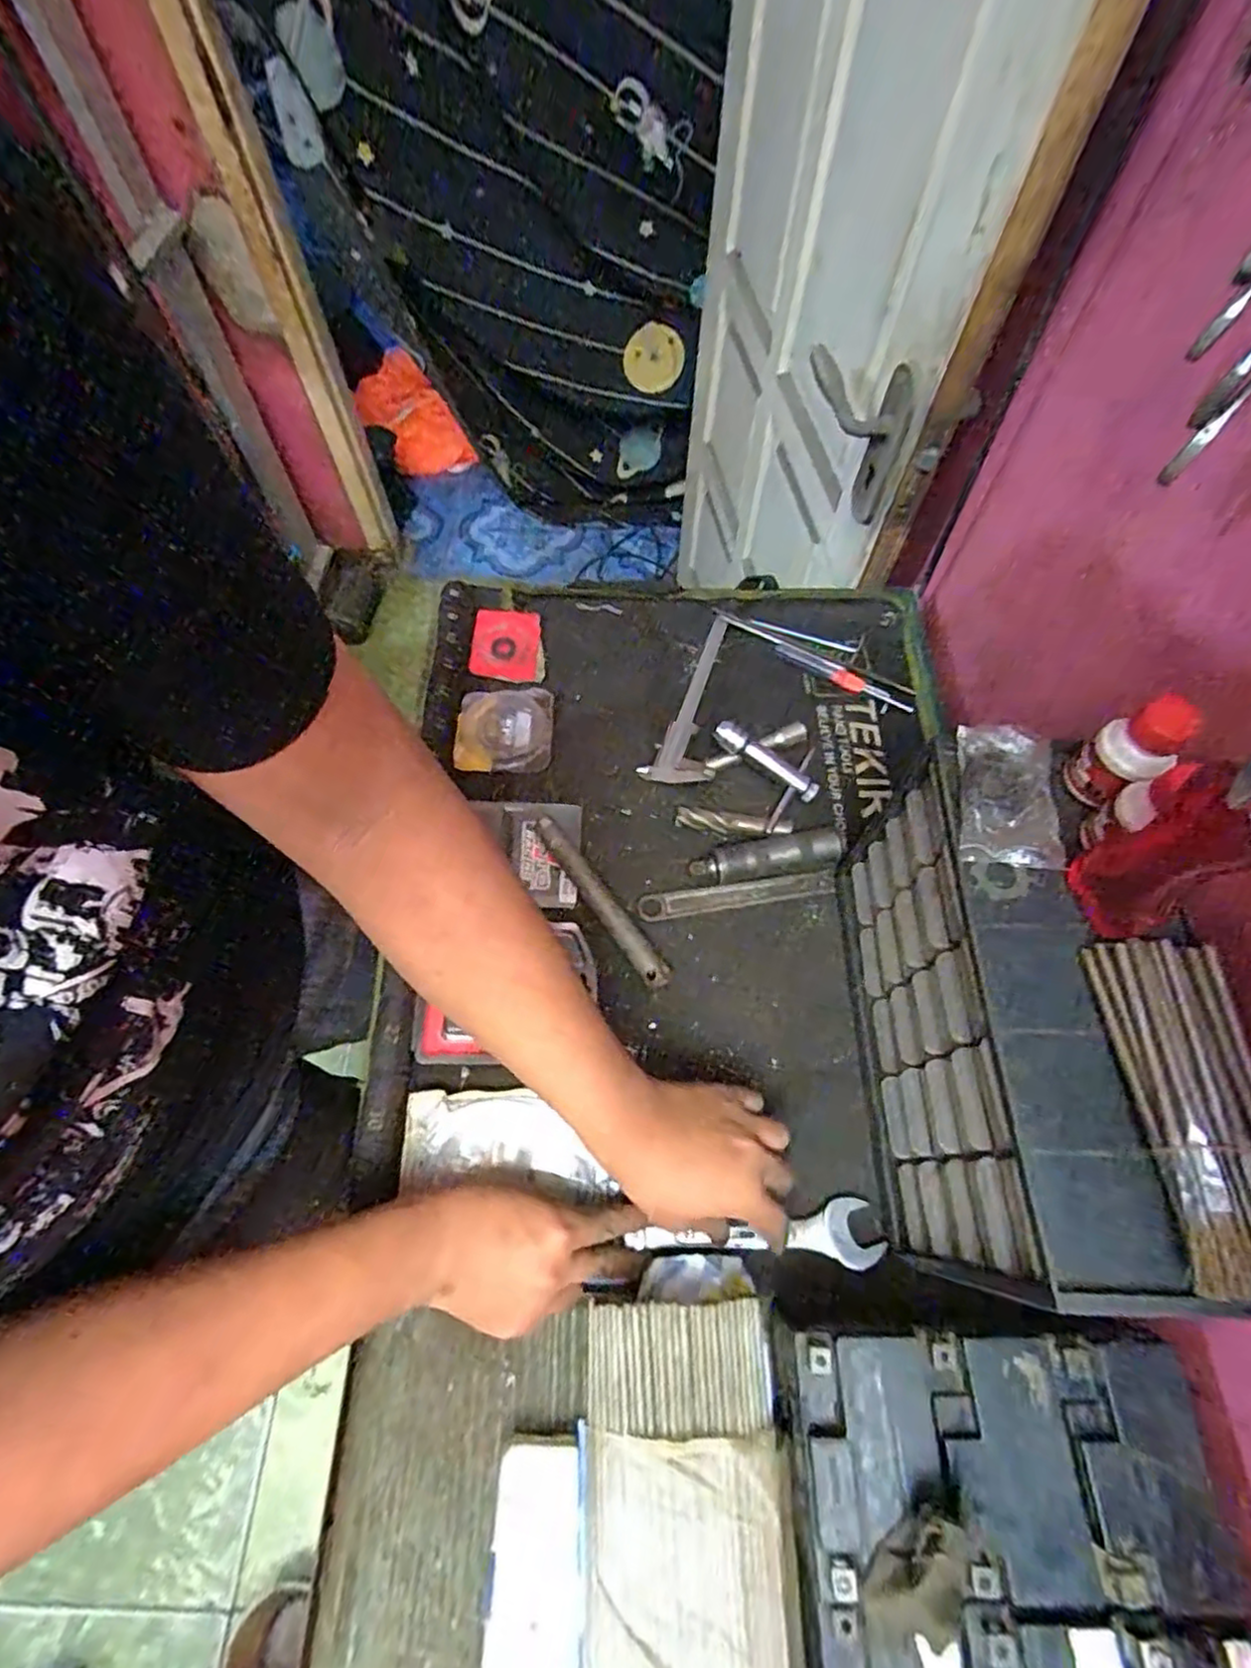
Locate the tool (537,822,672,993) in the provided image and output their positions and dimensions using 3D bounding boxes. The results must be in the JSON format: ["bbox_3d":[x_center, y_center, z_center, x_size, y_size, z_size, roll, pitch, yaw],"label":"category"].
[{"bbox_3d":[-0.020,0.057,0.588,0.023,0.018,0.178,-33,69,-15],"label":"tool"}]

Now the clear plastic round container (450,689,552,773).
[{"bbox_3d":[-0.119,-0.102,0.668,0.093,0.016,0.086,3,64,1],"label":"clear plastic round container"}]

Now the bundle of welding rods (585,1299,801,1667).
[{"bbox_3d":[0.034,0.435,0.332,0.107,0.016,0.338,0,64,0],"label":"bundle of welding rods"}]

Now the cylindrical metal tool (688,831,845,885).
[{"bbox_3d":[0.126,0.022,0.595,0.132,0.029,0.028,-6,64,-3],"label":"cylindrical metal tool"}]

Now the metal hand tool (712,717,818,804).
[{"bbox_3d":[0.131,-0.068,0.633,0.109,0.016,0.023,35,107,3],"label":"metal hand tool"}]

